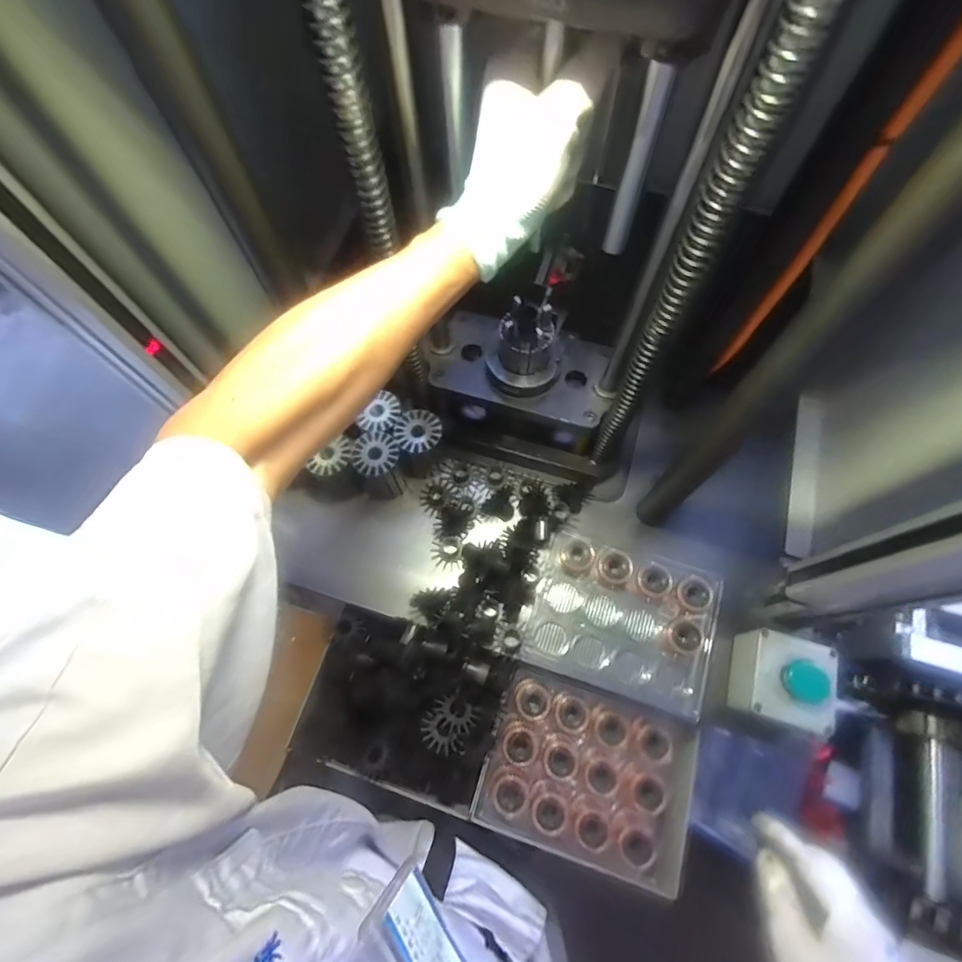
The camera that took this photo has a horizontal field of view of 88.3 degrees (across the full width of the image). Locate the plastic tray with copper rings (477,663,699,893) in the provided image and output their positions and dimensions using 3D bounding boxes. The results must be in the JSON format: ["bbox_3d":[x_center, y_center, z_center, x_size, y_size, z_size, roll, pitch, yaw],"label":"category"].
[{"bbox_3d":[0.118,0.312,0.532,0.213,0.047,0.158,18,70,8],"label":"plastic tray with copper rings"}]

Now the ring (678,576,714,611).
[{"bbox_3d":[0.236,0.123,0.544,0.037,0.015,0.036,-1,69,1],"label":"ring"}]

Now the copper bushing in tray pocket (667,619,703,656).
[{"bbox_3d":[0.217,0.168,0.532,0.034,0.017,0.033,-1,69,1],"label":"copper bushing in tray pocket"}]

